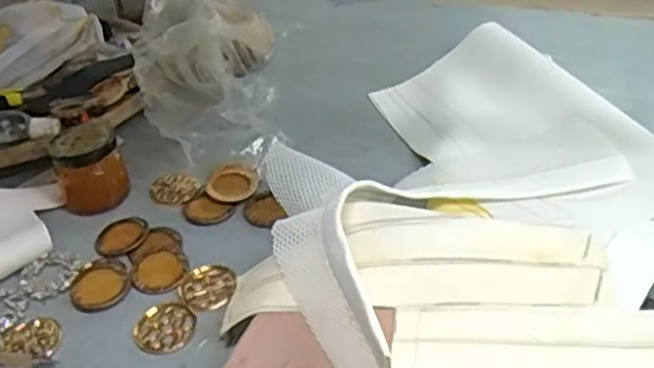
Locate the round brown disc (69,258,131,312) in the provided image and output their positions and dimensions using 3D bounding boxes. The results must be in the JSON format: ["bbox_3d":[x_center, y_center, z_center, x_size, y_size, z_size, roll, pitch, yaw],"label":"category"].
[{"bbox_3d":[-0.185,0.081,0.557,0.047,0.004,0.052,-19,41,-16],"label":"round brown disc"}]

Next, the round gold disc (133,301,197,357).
[{"bbox_3d":[-0.124,0.109,0.524,0.045,0.004,0.048,-3,39,3],"label":"round gold disc"}]

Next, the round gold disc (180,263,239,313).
[{"bbox_3d":[-0.095,0.084,0.550,0.044,0.005,0.051,-12,39,-8],"label":"round gold disc"}]

